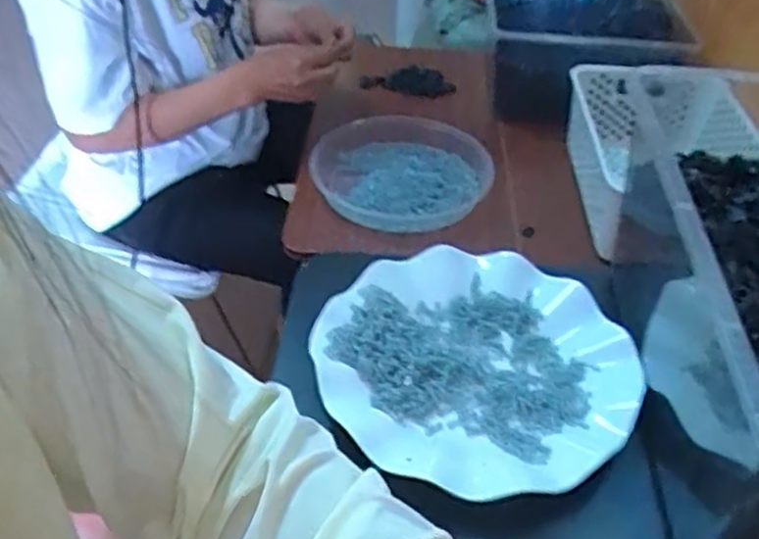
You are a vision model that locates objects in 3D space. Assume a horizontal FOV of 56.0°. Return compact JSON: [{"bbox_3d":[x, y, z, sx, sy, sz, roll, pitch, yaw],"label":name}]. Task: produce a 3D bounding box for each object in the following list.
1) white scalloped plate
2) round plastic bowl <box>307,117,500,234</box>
[{"bbox_3d":[0.056,0.056,0.427,0.177,0.023,0.179,1,42,-1],"label":"white scalloped plate"},{"bbox_3d":[0.033,-0.128,0.947,0.234,0.054,0.221,1,42,-1],"label":"round plastic bowl"}]

